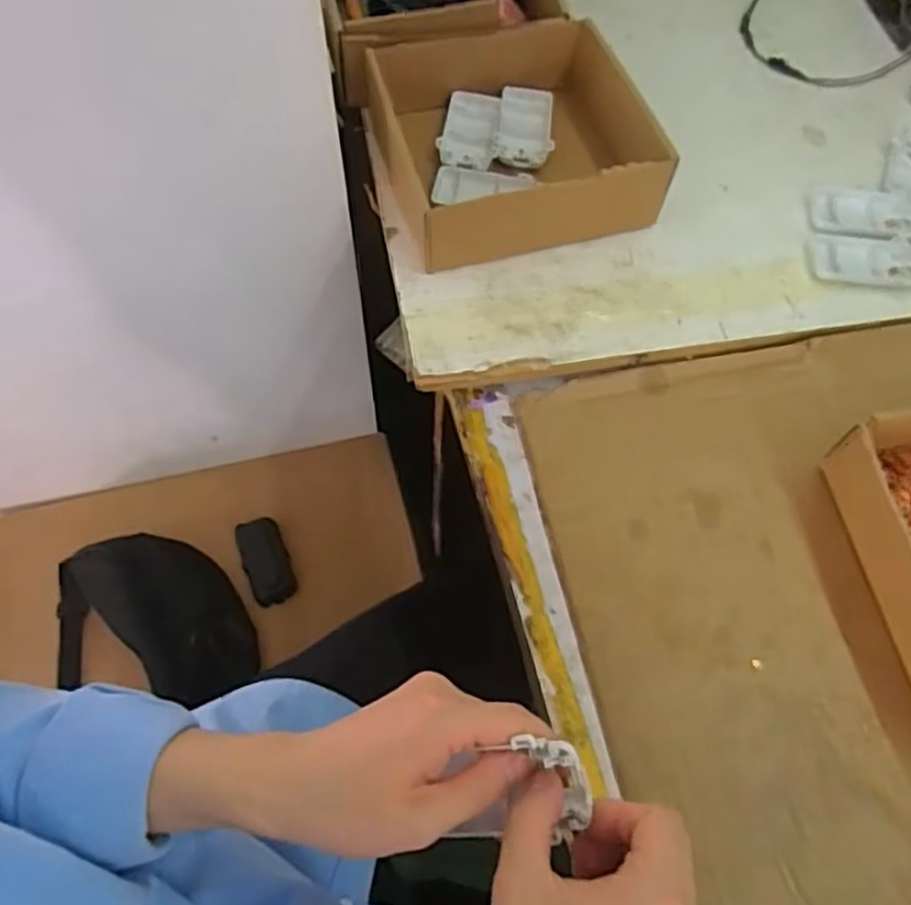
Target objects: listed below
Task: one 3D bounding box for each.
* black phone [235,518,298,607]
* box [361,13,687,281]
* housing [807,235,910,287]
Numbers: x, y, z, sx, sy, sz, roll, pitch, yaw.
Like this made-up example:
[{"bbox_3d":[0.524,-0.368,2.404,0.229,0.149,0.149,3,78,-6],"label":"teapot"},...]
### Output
[{"bbox_3d":[-0.234,0.134,0.906,0.053,0.005,0.111,-20,67,-11],"label":"black phone"},{"bbox_3d":[0.047,-0.258,0.603,0.198,0.073,0.196,-13,66,-8],"label":"box"},{"bbox_3d":[0.346,-0.159,0.611,0.101,0.008,0.047,3,65,-1],"label":"housing"}]

